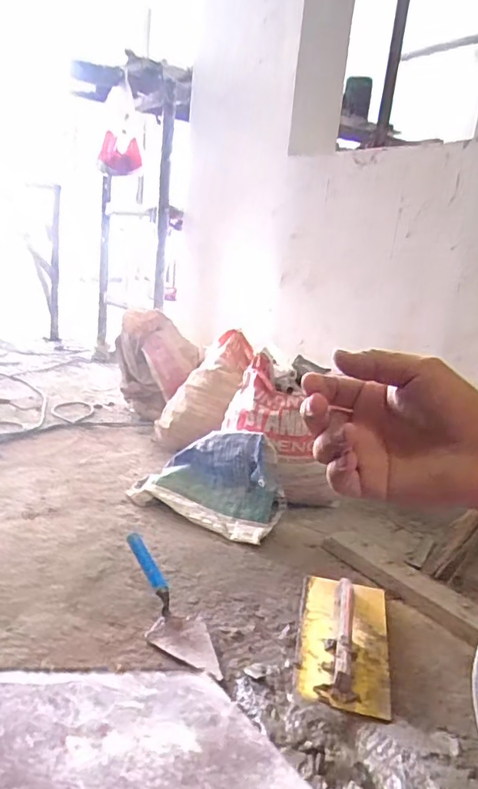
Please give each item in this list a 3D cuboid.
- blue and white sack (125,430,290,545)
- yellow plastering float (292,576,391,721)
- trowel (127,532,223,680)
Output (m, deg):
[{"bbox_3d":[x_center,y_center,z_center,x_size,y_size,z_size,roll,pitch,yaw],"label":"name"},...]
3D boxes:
[{"bbox_3d":[-0.079,0.193,1.326,0.383,0.195,0.175,13,18,24],"label":"blue and white sack"},{"bbox_3d":[0.182,0.407,0.924,0.151,0.052,0.328,9,16,9],"label":"yellow plastering float"},{"bbox_3d":[-0.126,0.367,0.947,0.095,0.055,0.313,-8,38,-33],"label":"trowel"}]

